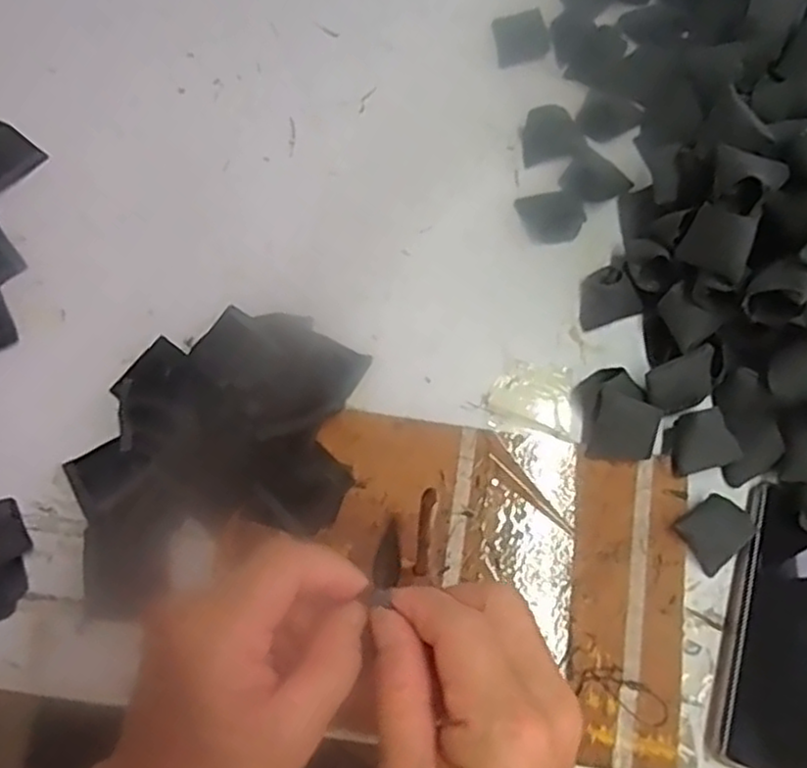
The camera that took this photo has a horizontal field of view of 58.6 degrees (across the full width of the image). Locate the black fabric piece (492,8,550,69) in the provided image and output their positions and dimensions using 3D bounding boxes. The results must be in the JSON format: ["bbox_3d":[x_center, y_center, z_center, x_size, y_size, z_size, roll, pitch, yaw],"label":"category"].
[{"bbox_3d":[0.087,-0.253,0.527,0.037,0.004,0.041,-10,77,9],"label":"black fabric piece"}]

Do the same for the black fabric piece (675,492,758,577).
[{"bbox_3d":[0.185,0.085,0.419,0.040,0.007,0.036,-36,75,-11],"label":"black fabric piece"}]

